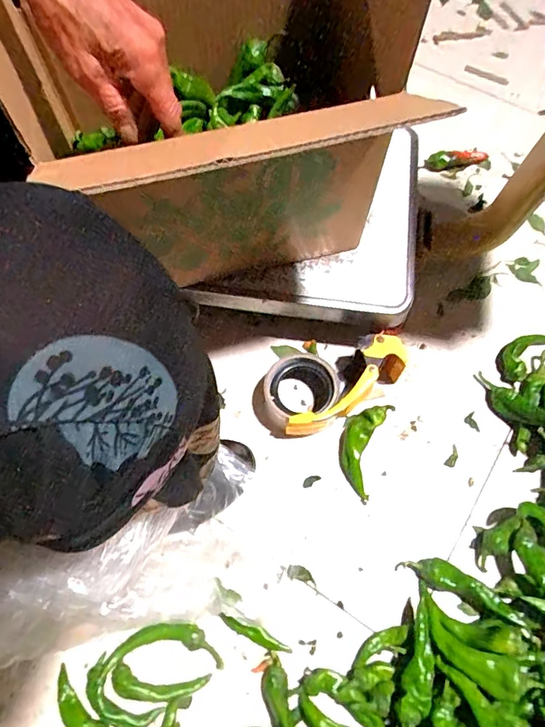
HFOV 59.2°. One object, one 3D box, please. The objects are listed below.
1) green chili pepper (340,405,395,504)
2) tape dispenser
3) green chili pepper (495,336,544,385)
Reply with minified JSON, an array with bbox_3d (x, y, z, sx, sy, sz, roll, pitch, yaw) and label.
[{"bbox_3d":[0.101,0.096,0.551,0.045,0.022,0.106,18,70,8],"label":"green chili pepper"},{"bbox_3d":[0.062,0.020,0.561,0.173,0.062,0.085,-29,71,-10],"label":"tape dispenser"},{"bbox_3d":[0.315,-0.016,0.600,0.040,0.021,0.096,42,75,16],"label":"green chili pepper"}]

